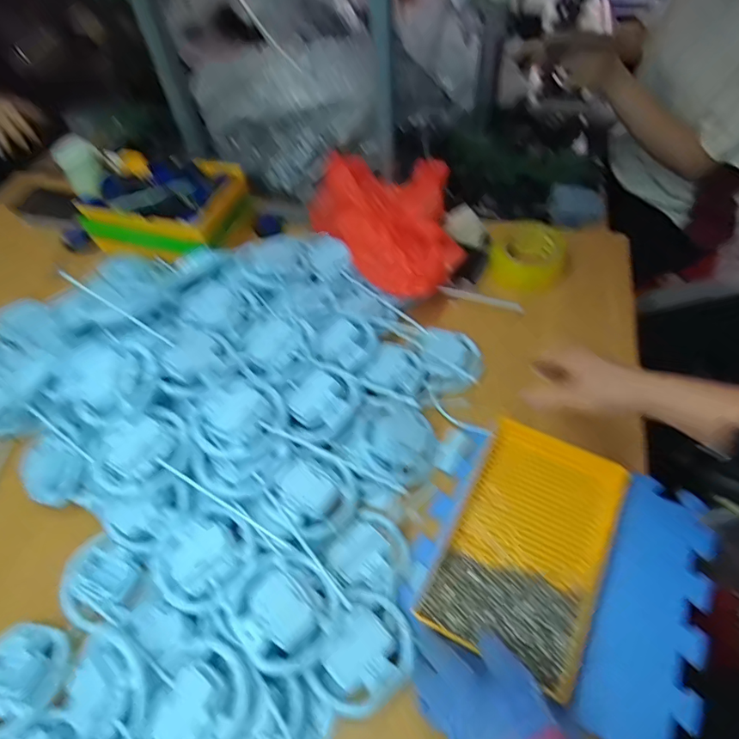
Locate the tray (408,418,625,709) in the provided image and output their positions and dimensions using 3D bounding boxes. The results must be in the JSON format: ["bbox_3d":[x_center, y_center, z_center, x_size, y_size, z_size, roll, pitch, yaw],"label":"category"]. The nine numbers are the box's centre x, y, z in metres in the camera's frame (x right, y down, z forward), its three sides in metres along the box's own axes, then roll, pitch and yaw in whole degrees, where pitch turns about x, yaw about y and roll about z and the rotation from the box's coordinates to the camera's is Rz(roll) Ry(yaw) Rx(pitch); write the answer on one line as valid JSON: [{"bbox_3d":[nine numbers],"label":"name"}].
[{"bbox_3d":[0.169,0.181,0.523,0.148,0.033,0.237,24,59,19],"label":"tray"}]

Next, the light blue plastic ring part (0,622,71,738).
[{"bbox_3d":[-0.342,0.295,0.472,0.094,0.021,0.094,-2,54,2],"label":"light blue plastic ring part"}]

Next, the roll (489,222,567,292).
[{"bbox_3d":[0.255,-0.180,0.796,0.115,0.051,0.109,-2,54,2],"label":"roll"}]

